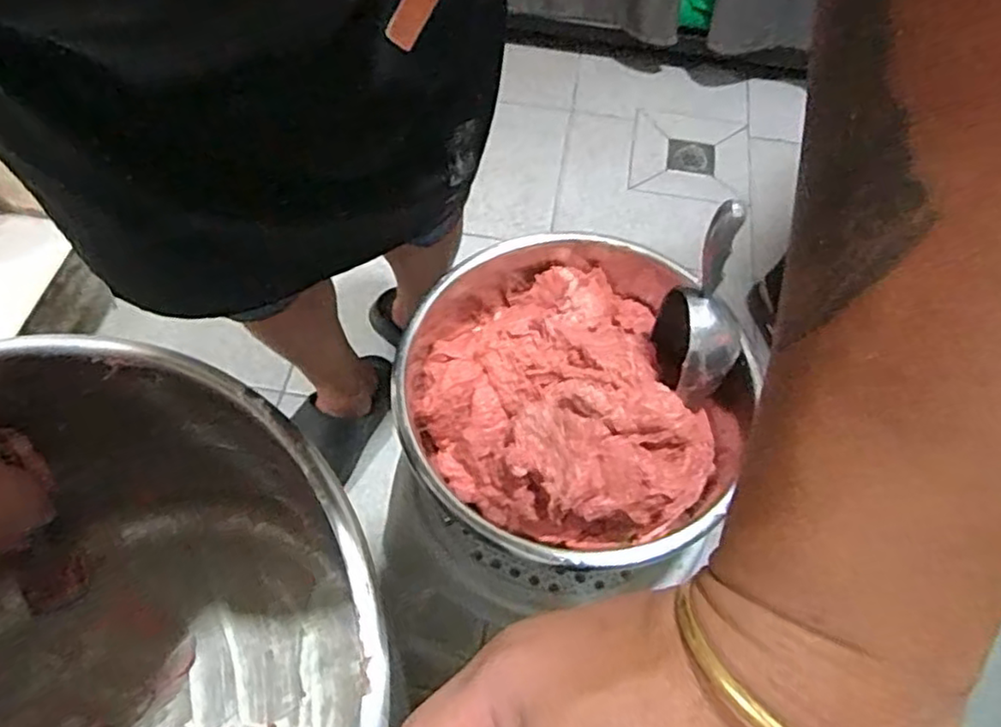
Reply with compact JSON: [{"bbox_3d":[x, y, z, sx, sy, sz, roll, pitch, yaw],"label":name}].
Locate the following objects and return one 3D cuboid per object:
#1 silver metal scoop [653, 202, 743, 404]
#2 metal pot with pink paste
[{"bbox_3d":[0.146,-0.034,0.472,0.058,0.124,0.091,8,62,6],"label":"silver metal scoop"},{"bbox_3d":[0.041,0.033,0.535,0.263,0.125,0.251,-1,61,2],"label":"metal pot with pink paste"}]

